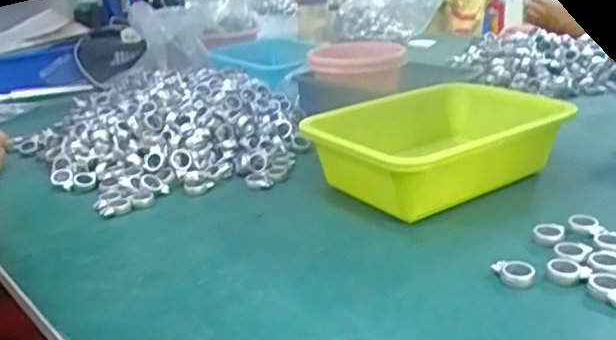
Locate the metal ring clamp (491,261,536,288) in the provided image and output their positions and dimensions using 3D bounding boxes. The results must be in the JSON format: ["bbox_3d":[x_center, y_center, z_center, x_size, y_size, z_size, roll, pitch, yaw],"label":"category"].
[{"bbox_3d":[0.164,0.083,0.470,0.033,0.012,0.022,4,22,22],"label":"metal ring clamp"}]

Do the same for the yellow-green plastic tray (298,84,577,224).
[{"bbox_3d":[0.134,-0.025,0.664,0.259,0.083,0.209,-16,23,-28],"label":"yellow-green plastic tray"}]

